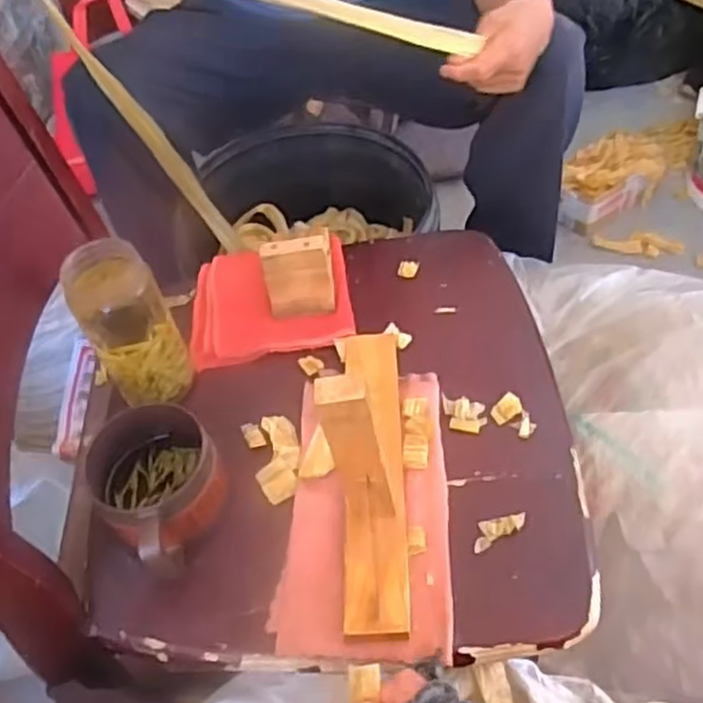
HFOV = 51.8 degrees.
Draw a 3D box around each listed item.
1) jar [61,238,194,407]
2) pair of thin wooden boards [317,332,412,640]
[{"bbox_3d":[-0.187,-0.022,0.616,0.071,0.137,0.068,-14,49,-6],"label":"jar"},{"bbox_3d":[0.012,0.042,0.524,0.046,0.175,0.266,-2,49,4],"label":"pair of thin wooden boards"}]

